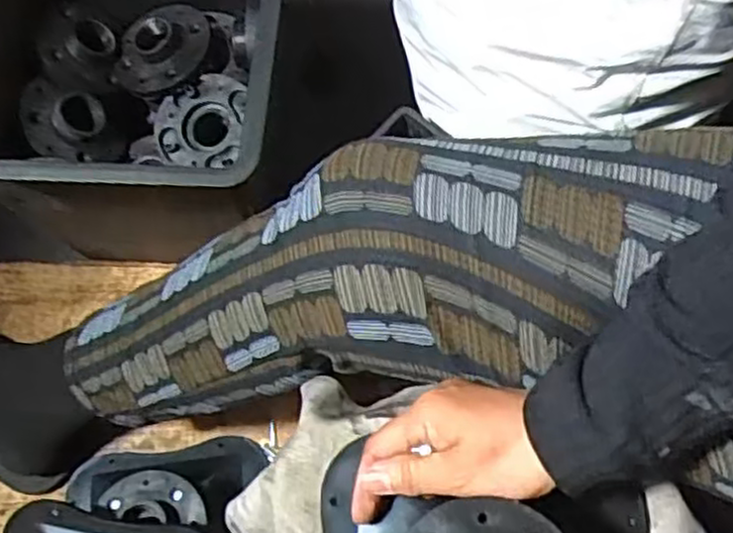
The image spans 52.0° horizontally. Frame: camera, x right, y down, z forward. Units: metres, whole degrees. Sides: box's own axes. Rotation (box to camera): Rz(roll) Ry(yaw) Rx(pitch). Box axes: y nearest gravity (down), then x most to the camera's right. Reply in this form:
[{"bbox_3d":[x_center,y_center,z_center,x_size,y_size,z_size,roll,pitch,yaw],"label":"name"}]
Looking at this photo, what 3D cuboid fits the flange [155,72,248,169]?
[{"bbox_3d":[-0.147,-0.121,0.688,0.090,0.033,0.090,-1,79,7],"label":"flange"}]

